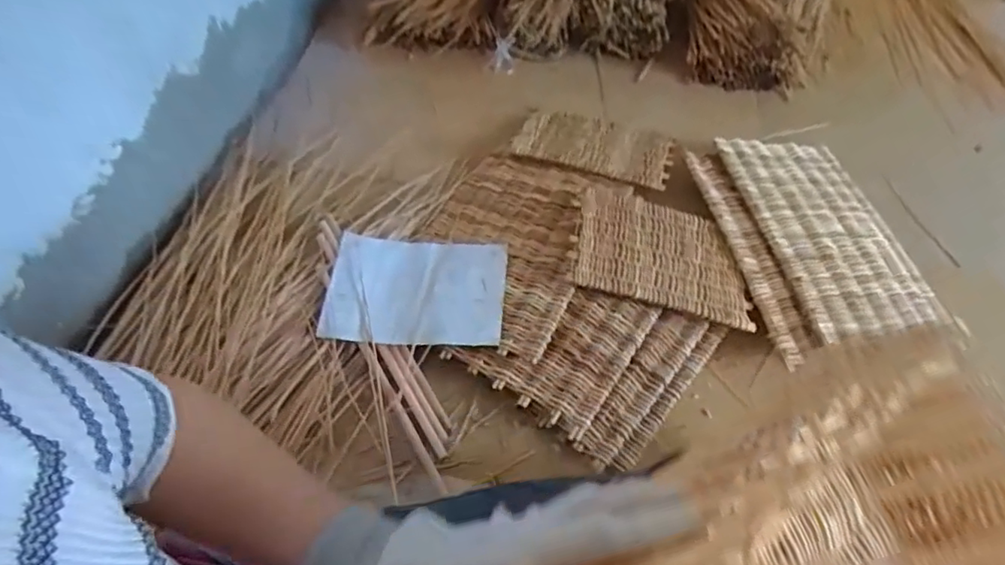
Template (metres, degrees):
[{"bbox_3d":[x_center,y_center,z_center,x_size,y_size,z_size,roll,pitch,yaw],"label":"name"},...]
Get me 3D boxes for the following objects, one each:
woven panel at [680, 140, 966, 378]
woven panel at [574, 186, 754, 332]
[{"bbox_3d":[0.630,-0.096,1.182,0.376,0.034,0.501,-6,57,-12],"label":"woven panel"},{"bbox_3d":[0.303,-0.067,1.117,0.333,0.027,0.274,16,53,-3],"label":"woven panel"}]

